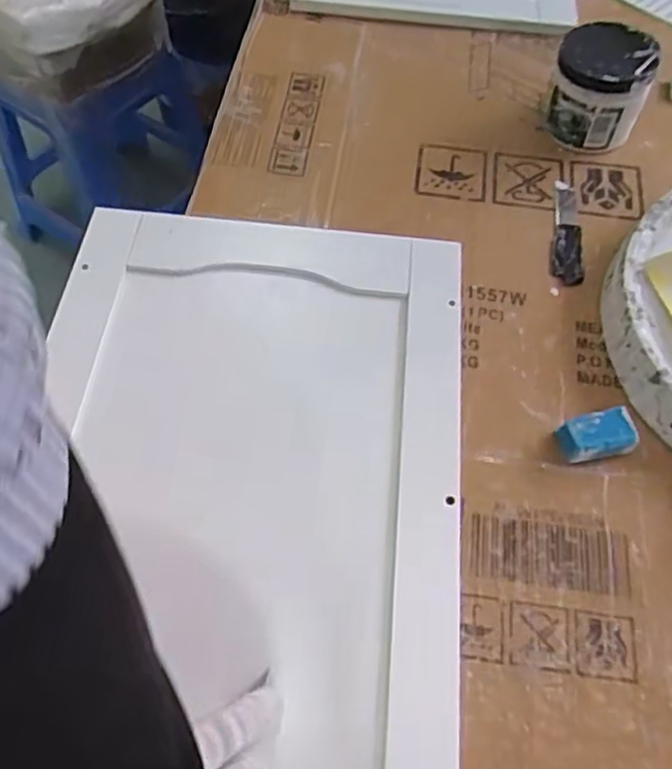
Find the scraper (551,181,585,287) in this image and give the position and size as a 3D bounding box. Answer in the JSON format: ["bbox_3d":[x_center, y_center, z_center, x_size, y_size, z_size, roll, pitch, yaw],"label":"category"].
[{"bbox_3d":[0.189,-0.126,0.575,0.024,0.006,0.105,5,58,2],"label":"scraper"}]

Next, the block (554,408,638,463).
[{"bbox_3d":[0.175,0.036,0.471,0.048,0.028,0.023,-10,59,-7],"label":"block"}]

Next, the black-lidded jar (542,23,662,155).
[{"bbox_3d":[0.226,-0.258,0.597,0.078,0.079,0.073,1,58,-1],"label":"black-lidded jar"}]

